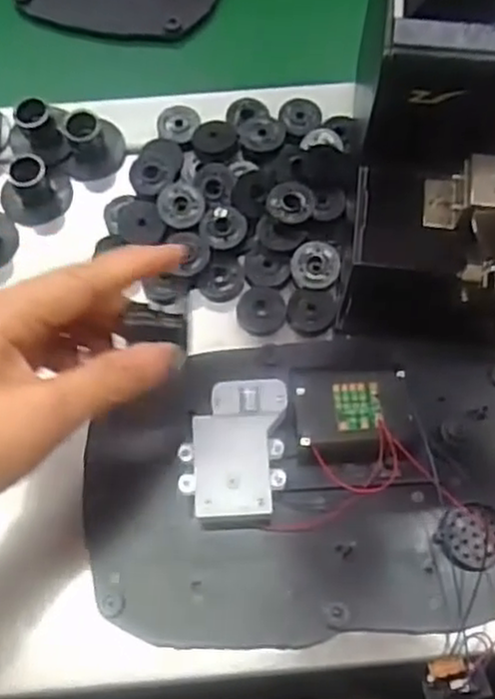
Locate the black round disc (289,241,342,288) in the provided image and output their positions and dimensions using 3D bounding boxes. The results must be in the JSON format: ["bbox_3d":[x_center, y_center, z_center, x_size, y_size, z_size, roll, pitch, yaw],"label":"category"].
[{"bbox_3d":[0.039,-0.047,0.405,0.027,0.004,0.026,-1,85,6],"label":"black round disc"}]

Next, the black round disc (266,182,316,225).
[{"bbox_3d":[0.026,-0.085,0.413,0.027,0.004,0.029,0,67,0],"label":"black round disc"}]

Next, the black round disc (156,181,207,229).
[{"bbox_3d":[-0.038,-0.084,0.415,0.026,0.004,0.030,4,68,2],"label":"black round disc"}]

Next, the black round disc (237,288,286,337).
[{"bbox_3d":[0.008,-0.021,0.399,0.026,0.004,0.026,0,67,0],"label":"black round disc"}]

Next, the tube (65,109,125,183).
[{"bbox_3d":[-0.093,-0.125,0.436,0.036,0.033,0.030,-16,68,-6],"label":"tube"}]

